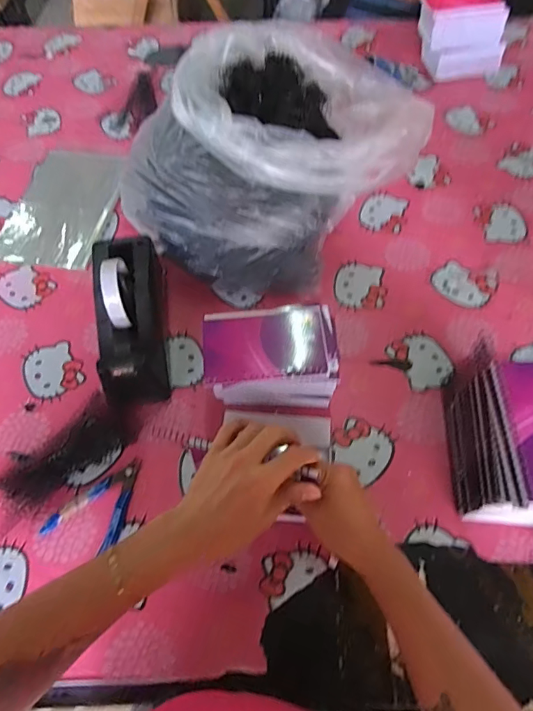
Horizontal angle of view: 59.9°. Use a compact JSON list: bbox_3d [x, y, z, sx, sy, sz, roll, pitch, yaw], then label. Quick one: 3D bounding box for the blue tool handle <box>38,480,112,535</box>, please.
[{"bbox_3d":[-0.212,0.168,0.517,0.086,0.008,0.013,-36,64,-18],"label":"blue tool handle"}]

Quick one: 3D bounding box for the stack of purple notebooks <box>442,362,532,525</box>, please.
[{"bbox_3d":[0.250,0.098,0.460,0.087,0.151,0.151,3,59,4],"label":"stack of purple notebooks"}]

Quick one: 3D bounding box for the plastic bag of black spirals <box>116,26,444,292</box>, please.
[{"bbox_3d":[0.017,-0.277,0.653,0.280,0.216,0.399,39,69,21],"label":"plastic bag of black spirals"}]

